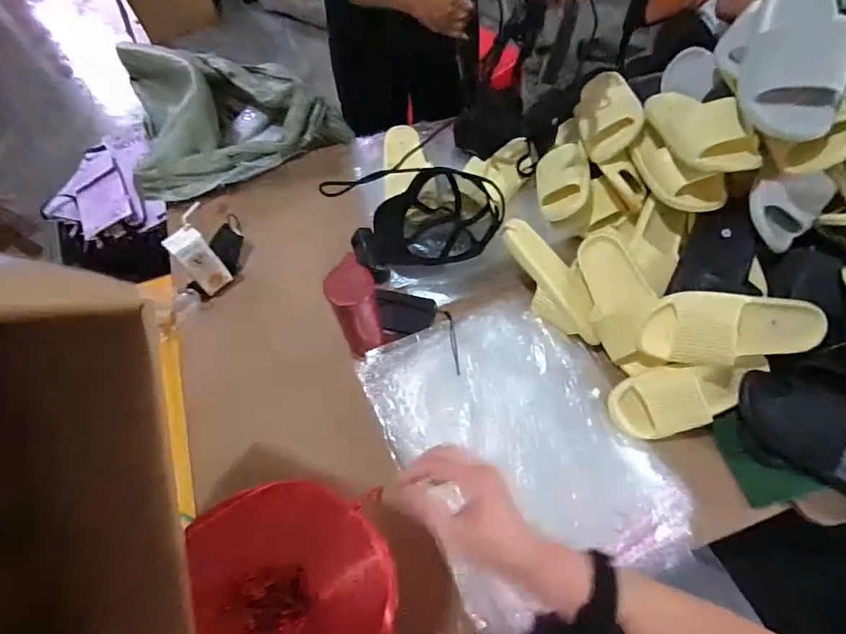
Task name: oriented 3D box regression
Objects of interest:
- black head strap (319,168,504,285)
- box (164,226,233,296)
[{"bbox_3d":[-0.003,-0.192,0.849,0.306,0.099,0.206,-13,64,-5],"label":"black head strap"},{"bbox_3d":[-0.400,-0.102,0.792,0.056,0.112,0.054,-40,69,-16],"label":"box"}]

